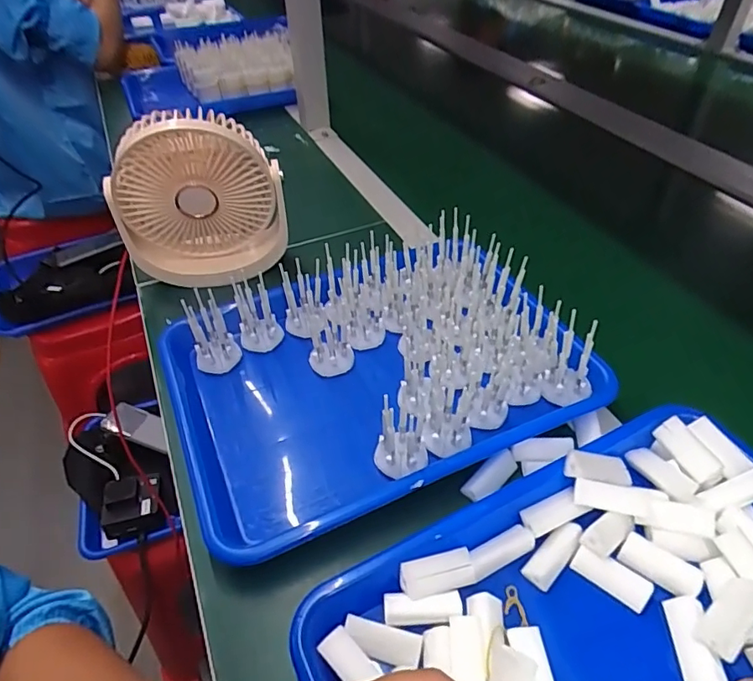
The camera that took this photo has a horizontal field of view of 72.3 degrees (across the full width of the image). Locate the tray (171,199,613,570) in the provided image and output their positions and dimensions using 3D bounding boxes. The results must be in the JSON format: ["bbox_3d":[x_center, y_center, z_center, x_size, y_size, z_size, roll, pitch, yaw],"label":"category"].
[{"bbox_3d":[-0.005,0.017,0.437,0.327,0.064,0.242,-19,47,-17],"label":"tray"}]

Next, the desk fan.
[{"bbox_3d":[-0.177,-0.140,0.515,0.160,0.166,0.055,-10,45,-9],"label":"desk fan"}]

